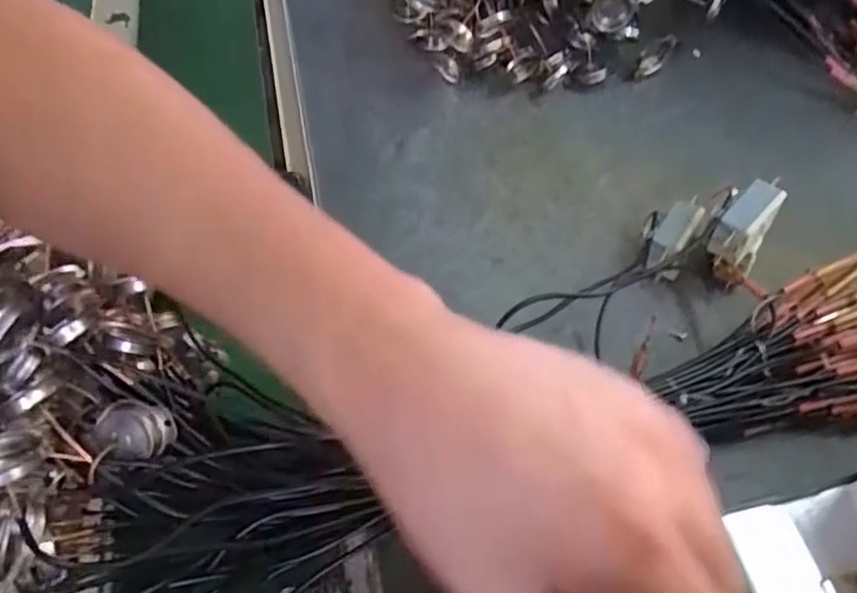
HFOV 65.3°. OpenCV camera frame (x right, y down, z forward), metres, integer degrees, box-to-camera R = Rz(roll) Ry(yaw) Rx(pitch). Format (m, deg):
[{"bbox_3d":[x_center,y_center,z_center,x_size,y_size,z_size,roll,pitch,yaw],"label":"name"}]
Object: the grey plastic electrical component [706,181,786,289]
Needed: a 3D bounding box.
[{"bbox_3d":[0.172,-0.036,0.364,0.024,0.033,0.046,34,63,21],"label":"grey plastic electrical component"}]

